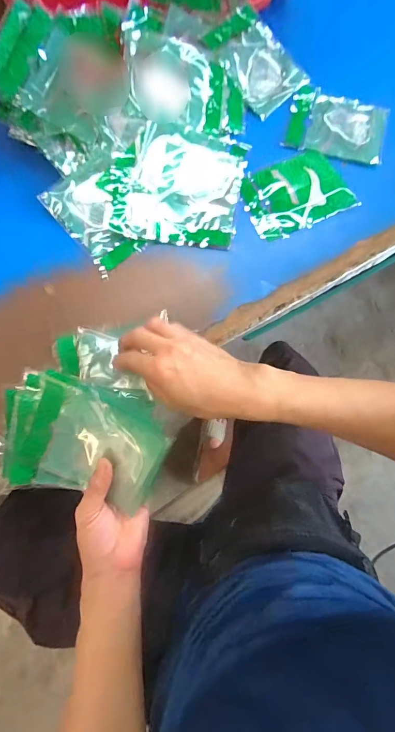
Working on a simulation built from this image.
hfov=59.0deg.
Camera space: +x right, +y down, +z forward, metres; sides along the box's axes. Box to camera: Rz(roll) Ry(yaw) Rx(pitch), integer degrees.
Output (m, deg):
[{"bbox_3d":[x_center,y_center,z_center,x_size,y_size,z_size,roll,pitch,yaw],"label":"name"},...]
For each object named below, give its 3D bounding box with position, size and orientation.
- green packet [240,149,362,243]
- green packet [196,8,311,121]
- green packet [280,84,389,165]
[{"bbox_3d":[0.129,-0.229,0.461,0.138,0.012,0.102,-26,80,-6],"label":"green packet"},{"bbox_3d":[0.086,-0.434,0.493,0.110,0.016,0.134,-45,100,-15],"label":"green packet"},{"bbox_3d":[0.198,-0.341,0.492,0.133,0.013,0.110,15,79,2],"label":"green packet"}]

